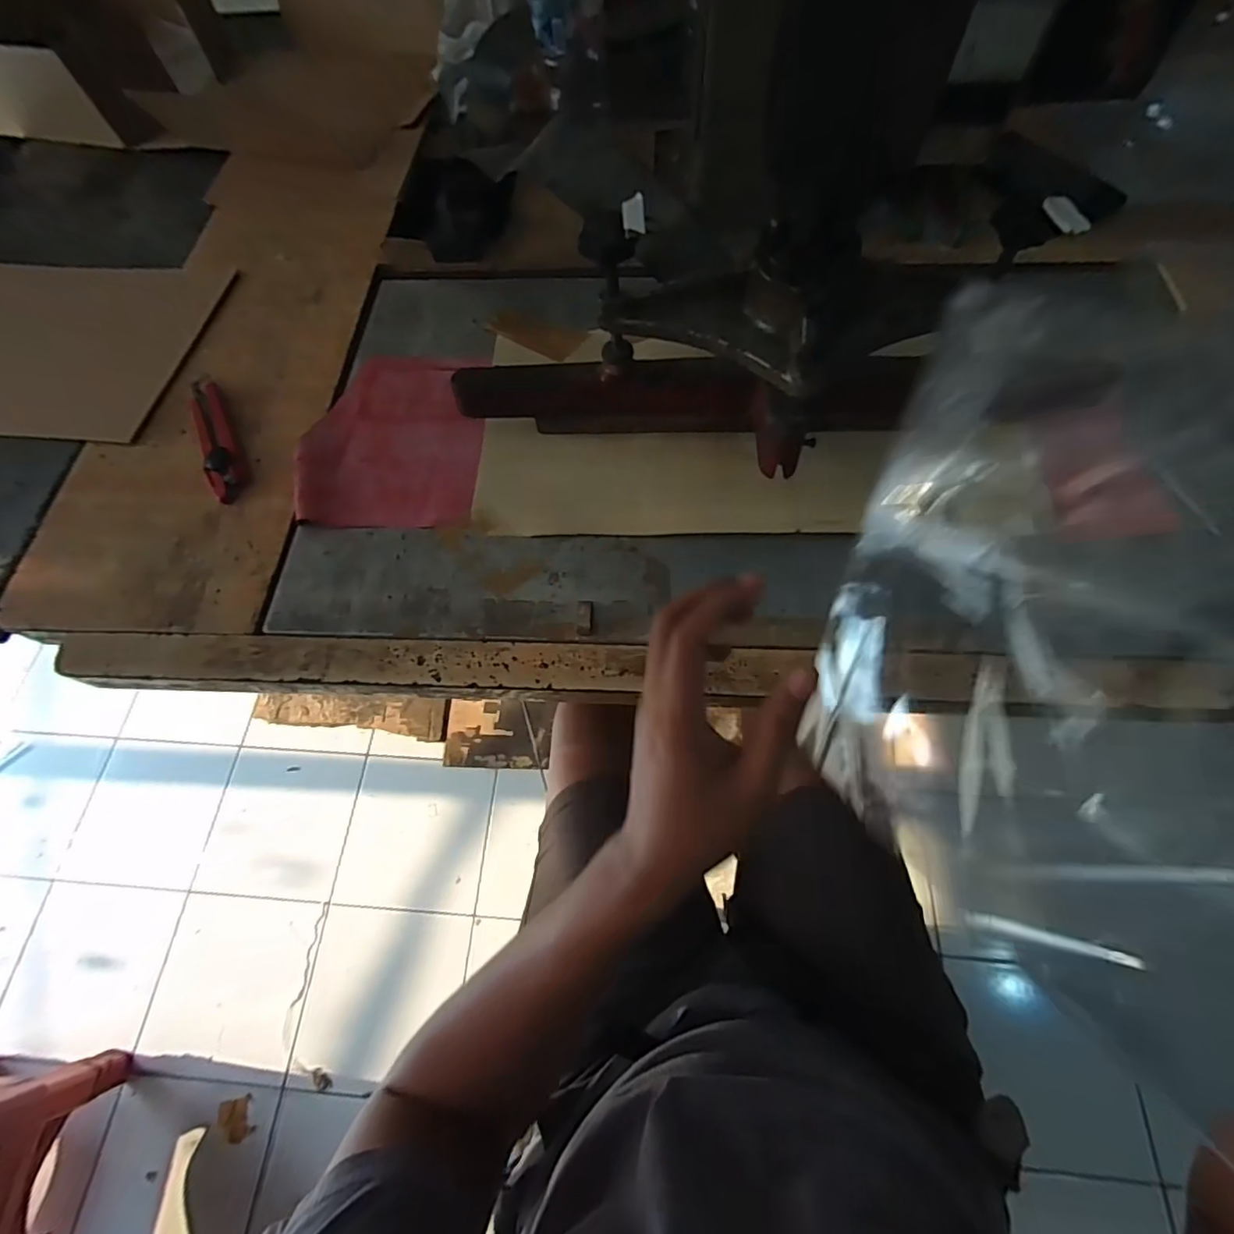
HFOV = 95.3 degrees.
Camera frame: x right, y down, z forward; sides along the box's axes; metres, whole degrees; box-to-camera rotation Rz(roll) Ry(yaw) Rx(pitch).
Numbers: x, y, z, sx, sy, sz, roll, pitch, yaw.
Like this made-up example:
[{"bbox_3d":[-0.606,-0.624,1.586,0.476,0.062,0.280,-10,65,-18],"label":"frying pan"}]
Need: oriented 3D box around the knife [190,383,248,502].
[{"bbox_3d":[-0.348,-0.154,0.490,0.031,0.012,0.132,-27,67,-10],"label":"knife"}]

